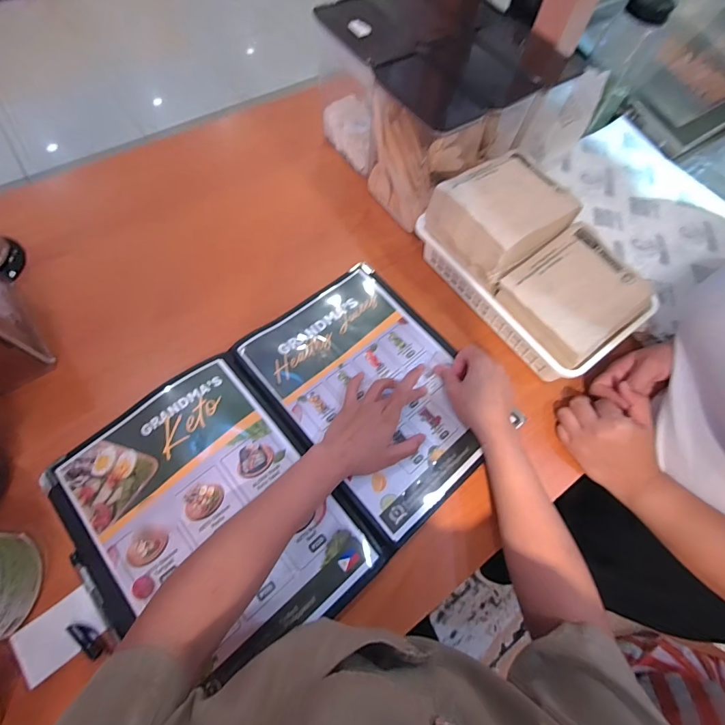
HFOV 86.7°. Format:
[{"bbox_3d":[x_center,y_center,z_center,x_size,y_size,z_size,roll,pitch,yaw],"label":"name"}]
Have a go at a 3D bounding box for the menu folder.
[{"bbox_3d":[-0.077,0.096,0.448,0.472,0.029,0.312,-38,71,-18],"label":"menu folder"}]

